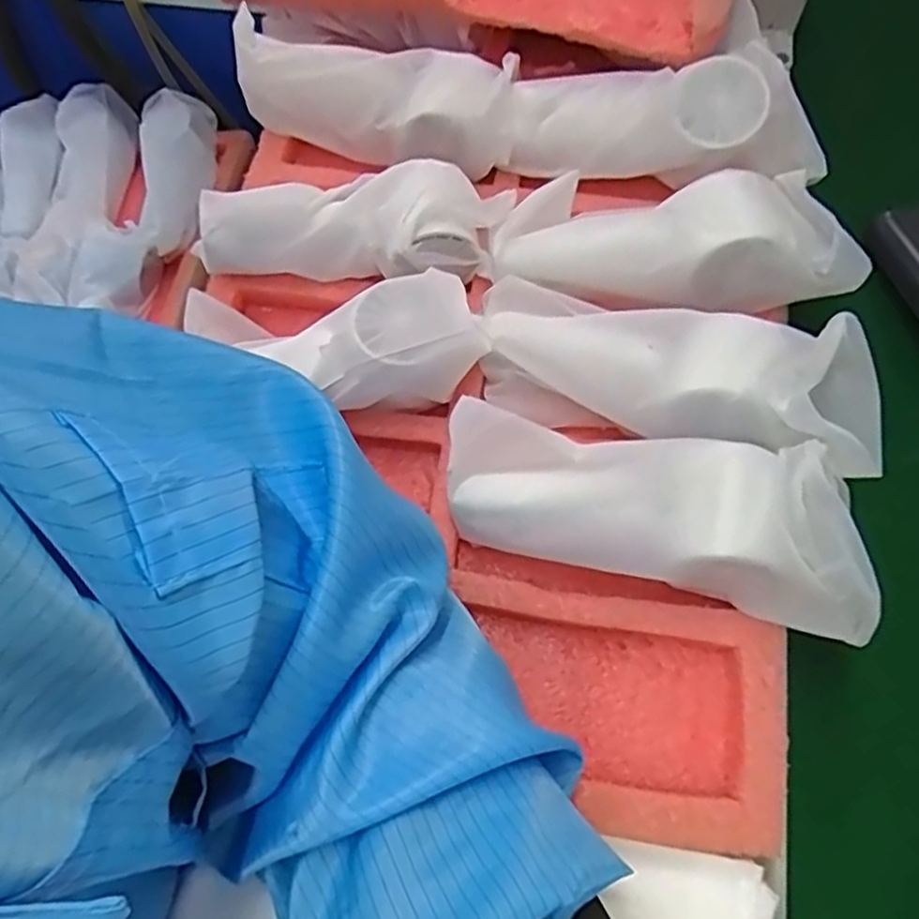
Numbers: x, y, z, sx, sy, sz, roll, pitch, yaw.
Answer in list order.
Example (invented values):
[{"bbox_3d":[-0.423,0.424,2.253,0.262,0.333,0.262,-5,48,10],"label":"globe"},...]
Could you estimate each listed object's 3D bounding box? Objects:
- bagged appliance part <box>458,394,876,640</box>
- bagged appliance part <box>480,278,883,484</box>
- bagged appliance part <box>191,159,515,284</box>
[{"bbox_3d":[0.089,0.024,0.333,0.192,0.049,0.068,13,69,8],"label":"bagged appliance part"},{"bbox_3d":[0.106,-0.044,0.358,0.196,0.063,0.078,13,69,8],"label":"bagged appliance part"},{"bbox_3d":[-0.062,-0.140,0.412,0.174,0.050,0.060,3,68,4],"label":"bagged appliance part"}]

